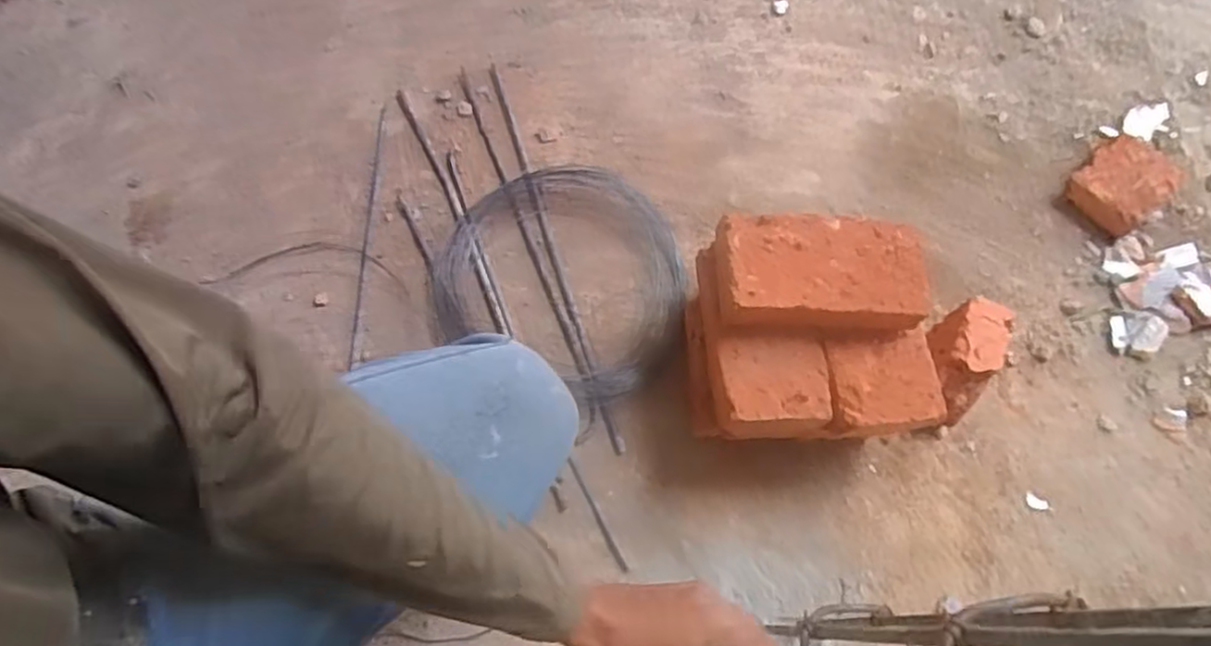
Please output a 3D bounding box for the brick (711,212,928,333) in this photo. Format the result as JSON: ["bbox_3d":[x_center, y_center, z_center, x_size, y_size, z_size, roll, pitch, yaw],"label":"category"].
[{"bbox_3d":[0.206,-0.049,0.684,0.200,0.048,0.106,0,68,-5],"label":"brick"}]

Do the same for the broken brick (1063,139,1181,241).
[{"bbox_3d":[0.685,-0.184,0.941,0.107,0.049,0.115,44,71,12],"label":"broken brick"}]

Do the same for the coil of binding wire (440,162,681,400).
[{"bbox_3d":[-0.038,-0.061,0.850,0.296,0.040,0.278,2,68,-4],"label":"coil of binding wire"}]

